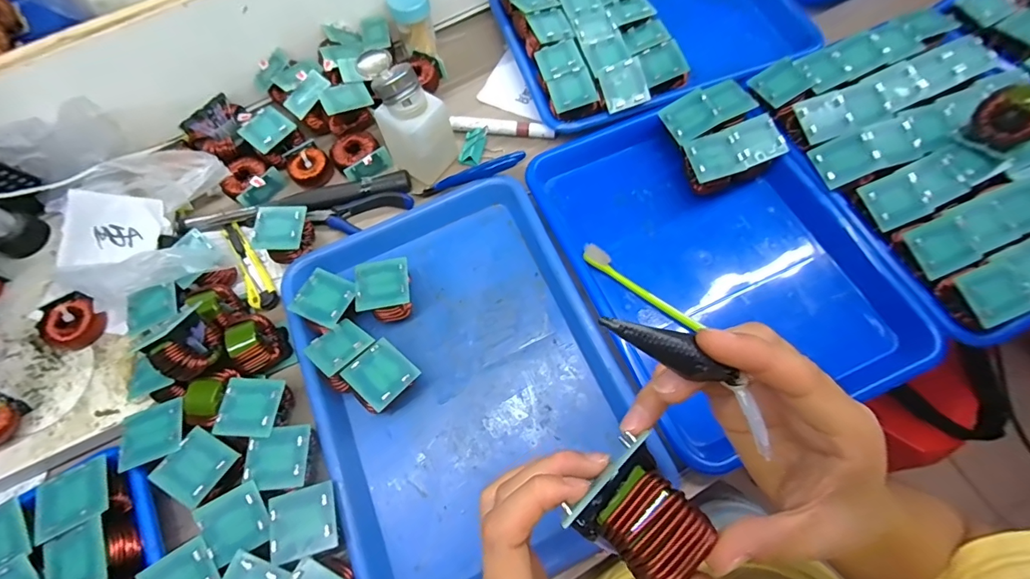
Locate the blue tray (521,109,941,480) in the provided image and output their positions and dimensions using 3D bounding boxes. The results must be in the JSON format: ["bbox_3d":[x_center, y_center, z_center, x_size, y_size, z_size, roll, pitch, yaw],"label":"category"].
[{"bbox_3d":[0.183,-0.033,0.406,0.252,0.034,0.315,-21,69,-6],"label":"blue tray"}]

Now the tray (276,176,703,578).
[{"bbox_3d":[-0.046,0.071,0.376,0.246,0.036,0.330,-25,69,-7],"label":"tray"}]

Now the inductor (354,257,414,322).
[{"bbox_3d":[-0.114,0.003,0.394,0.046,0.043,0.047,-10,68,-1],"label":"inductor"}]

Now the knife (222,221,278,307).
[{"bbox_3d":[-0.264,-0.028,0.431,0.024,0.010,0.111,-32,70,-10],"label":"knife"}]

